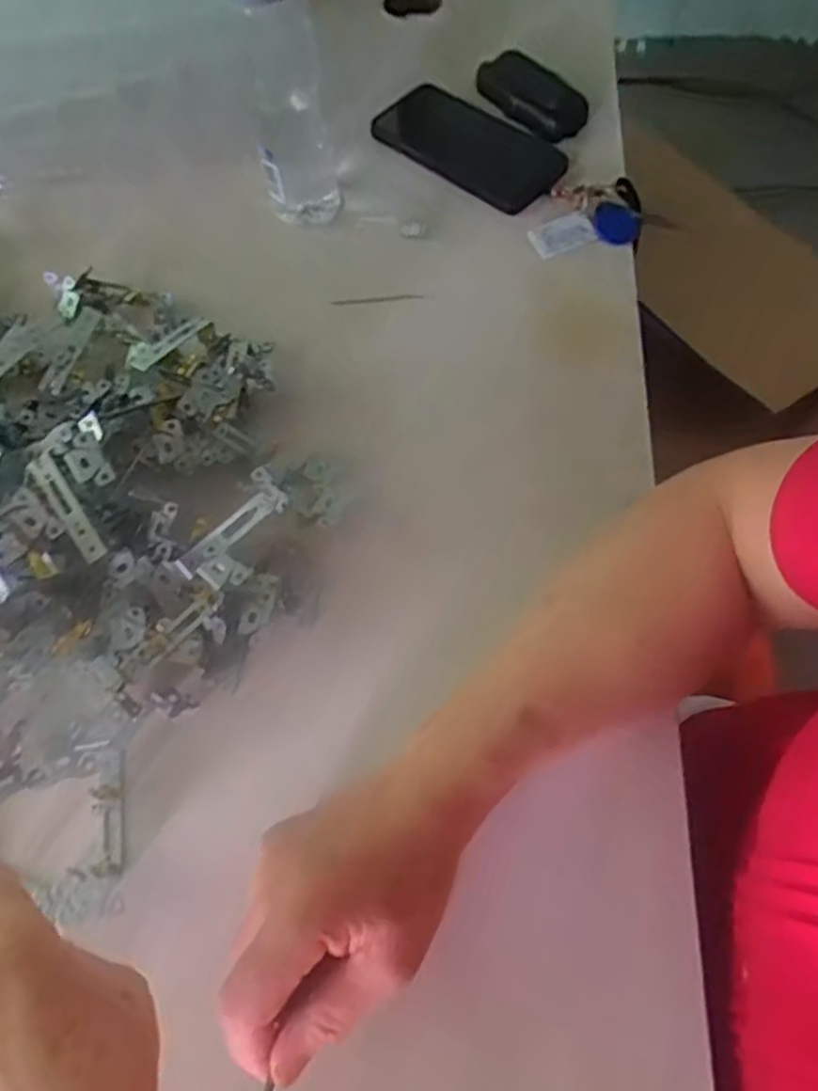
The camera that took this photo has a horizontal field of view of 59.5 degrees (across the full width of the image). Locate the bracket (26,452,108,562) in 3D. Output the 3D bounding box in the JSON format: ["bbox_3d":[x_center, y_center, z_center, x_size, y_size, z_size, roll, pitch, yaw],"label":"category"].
[{"bbox_3d":[-0.196,-0.021,0.410,0.014,0.006,0.067,-33,87,-12],"label":"bracket"}]

